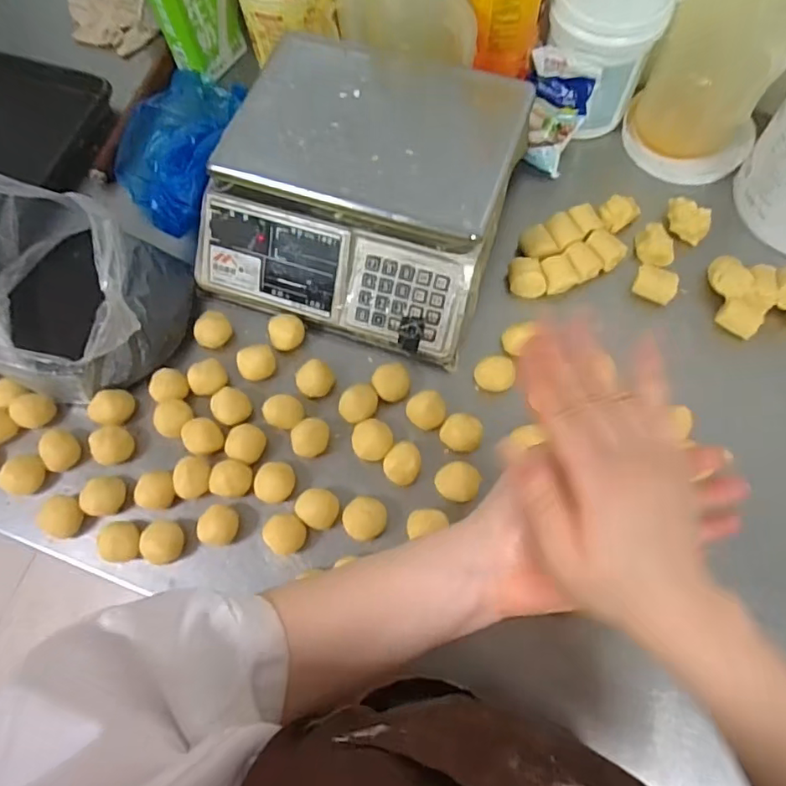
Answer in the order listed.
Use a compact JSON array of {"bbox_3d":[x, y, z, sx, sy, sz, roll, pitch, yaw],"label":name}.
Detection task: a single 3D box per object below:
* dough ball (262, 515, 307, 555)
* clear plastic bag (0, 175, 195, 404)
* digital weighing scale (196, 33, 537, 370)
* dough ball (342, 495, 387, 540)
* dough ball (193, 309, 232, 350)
[{"bbox_3d":[-0.112,0.147,0.570,0.040,0.039,0.038,-1,70,2],"label":"dough ball"},{"bbox_3d":[-0.373,-0.124,0.588,0.263,0.151,0.209,20,72,9],"label":"clear plastic bag"},{"bbox_3d":[-0.034,-0.239,0.630,0.320,0.119,0.308,18,72,9],"label":"digital weighing scale"},{"bbox_3d":[-0.029,0.133,0.571,0.044,0.029,0.043,-1,70,2],"label":"dough ball"},{"bbox_3d":[-0.215,-0.074,0.654,0.041,0.030,0.038,-1,70,2],"label":"dough ball"}]

